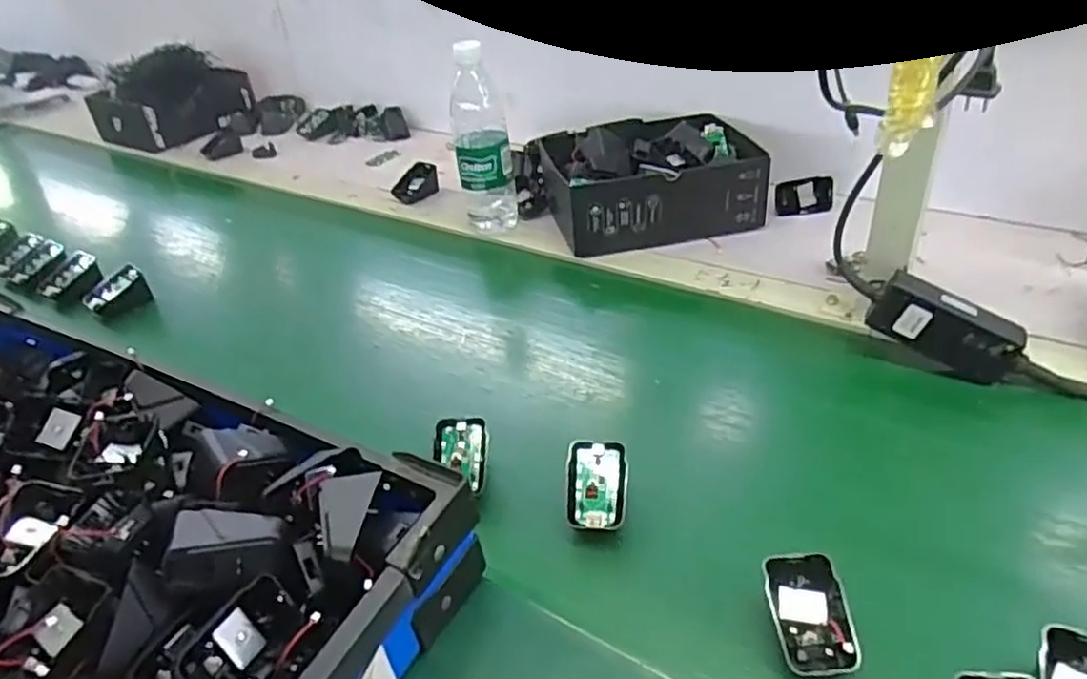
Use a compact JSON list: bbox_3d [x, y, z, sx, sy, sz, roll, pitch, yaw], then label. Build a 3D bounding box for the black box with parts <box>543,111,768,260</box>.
[{"bbox_3d":[0.135,-0.199,0.881,0.249,0.095,0.182,-11,37,-5],"label":"black box with parts"}]

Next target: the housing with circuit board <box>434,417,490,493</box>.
[{"bbox_3d":[-0.065,0.091,0.559,0.042,0.008,0.067,-3,55,-2],"label":"housing with circuit board"}]

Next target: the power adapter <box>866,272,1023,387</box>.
[{"bbox_3d":[0.342,-0.009,0.599,0.116,0.053,0.027,31,47,14],"label":"power adapter"}]

